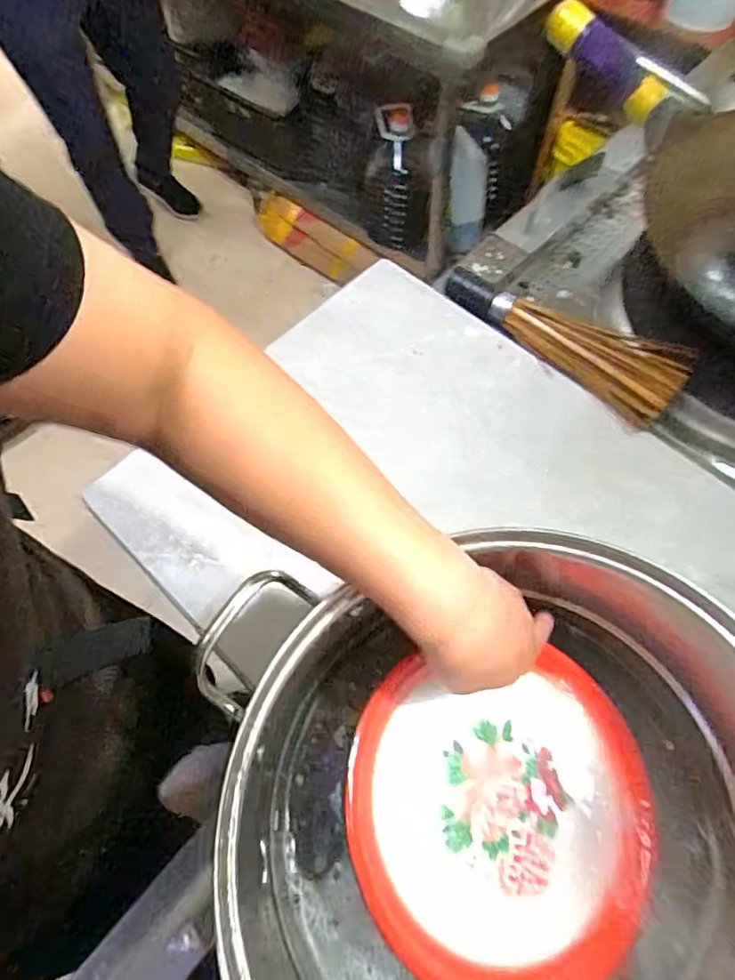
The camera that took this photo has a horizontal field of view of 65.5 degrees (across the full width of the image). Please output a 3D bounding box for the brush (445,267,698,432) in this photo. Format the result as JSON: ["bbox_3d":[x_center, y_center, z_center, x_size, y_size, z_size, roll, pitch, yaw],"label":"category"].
[{"bbox_3d":[0.223,-0.188,0.675,0.297,0.042,0.085,36,69,17],"label":"brush"}]

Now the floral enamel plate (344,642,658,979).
[{"bbox_3d":[0.102,0.239,0.419,0.230,0.022,0.210,7,62,-13],"label":"floral enamel plate"}]

